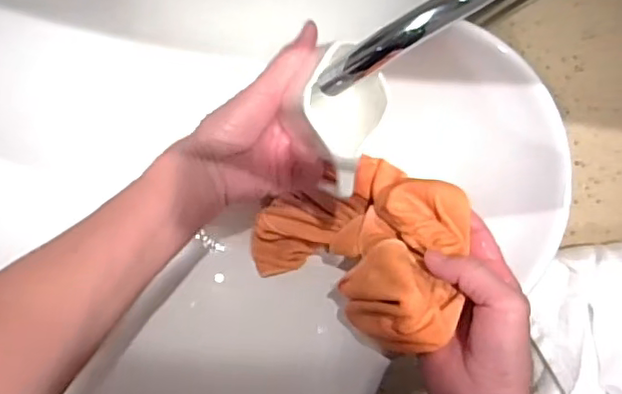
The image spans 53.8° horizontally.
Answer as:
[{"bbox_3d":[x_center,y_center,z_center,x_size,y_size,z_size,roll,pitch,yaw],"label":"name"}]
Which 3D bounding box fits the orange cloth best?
[{"bbox_3d":[0.041,0.032,0.494,0.132,0.176,0.132,31,86,-5],"label":"orange cloth"}]

